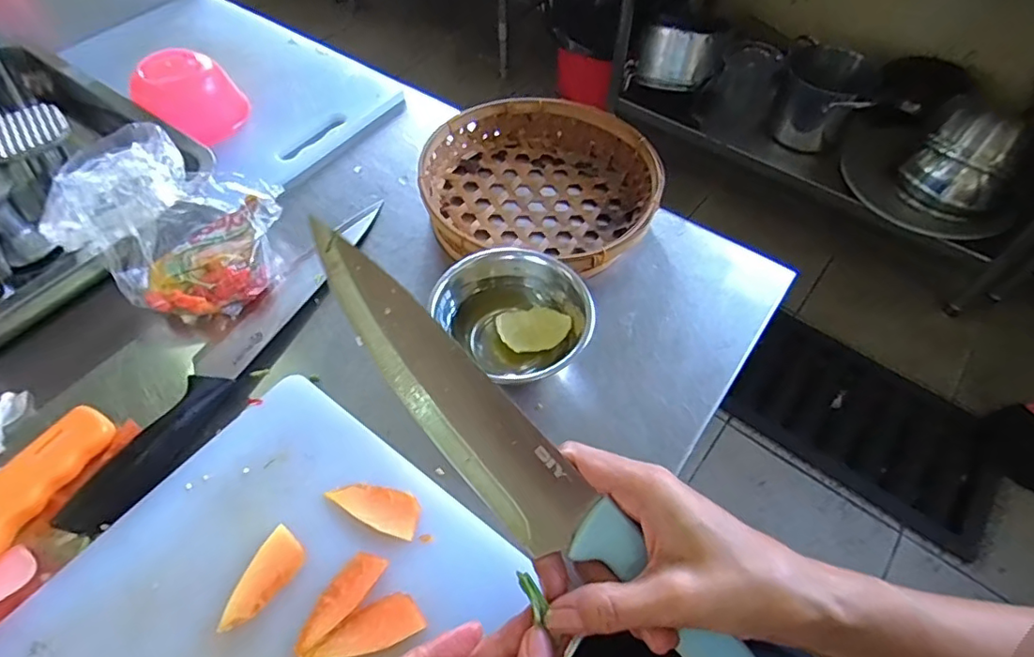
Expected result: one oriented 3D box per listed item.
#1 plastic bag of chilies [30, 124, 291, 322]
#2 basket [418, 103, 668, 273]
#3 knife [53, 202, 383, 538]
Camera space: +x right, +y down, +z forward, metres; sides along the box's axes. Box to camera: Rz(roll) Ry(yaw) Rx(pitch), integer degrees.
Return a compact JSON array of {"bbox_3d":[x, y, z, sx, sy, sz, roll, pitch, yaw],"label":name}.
[{"bbox_3d":[-0.262,-0.083,0.428,0.145,0.085,0.116,17,57,10],"label":"plastic bag of chilies"},{"bbox_3d":[0.019,-0.125,0.490,0.199,0.045,0.187,0,56,-1],"label":"basket"},{"bbox_3d":[-0.197,0.006,0.417,0.034,0.014,0.309,20,58,12],"label":"knife"}]

